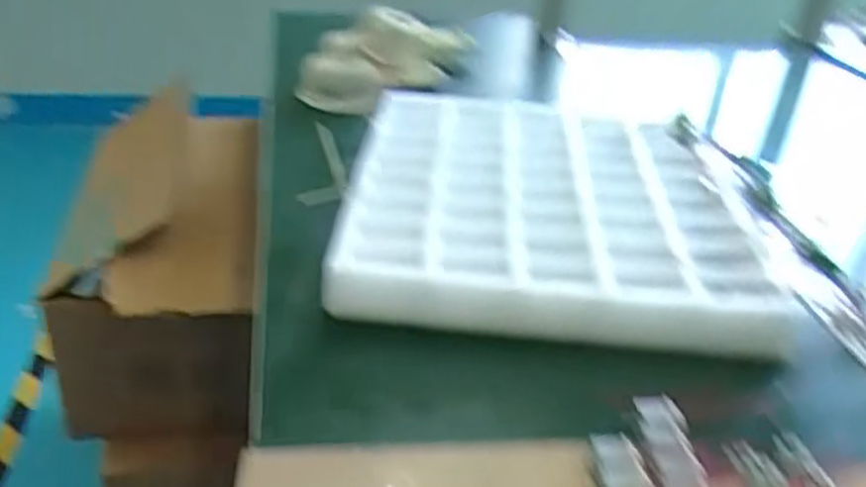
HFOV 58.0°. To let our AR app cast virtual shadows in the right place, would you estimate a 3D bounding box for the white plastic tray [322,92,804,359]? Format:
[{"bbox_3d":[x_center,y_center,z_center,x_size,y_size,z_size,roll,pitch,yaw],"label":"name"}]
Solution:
[{"bbox_3d":[0.096,-0.037,0.645,0.324,0.050,0.335,3,30,0],"label":"white plastic tray"}]

